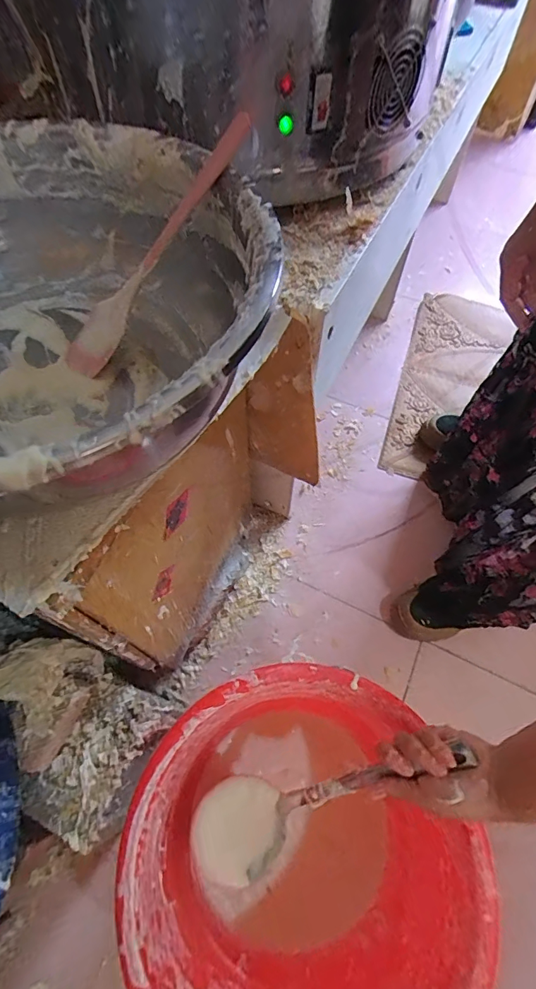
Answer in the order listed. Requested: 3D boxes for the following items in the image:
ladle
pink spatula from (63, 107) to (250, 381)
[{"bbox_3d":[0.063,0.342,0.483,0.336,0.078,0.104,-33,65,13],"label":"ladle"},{"bbox_3d":[-0.101,-0.205,0.368,0.250,0.016,0.044,-45,67,18],"label":"pink spatula"}]

